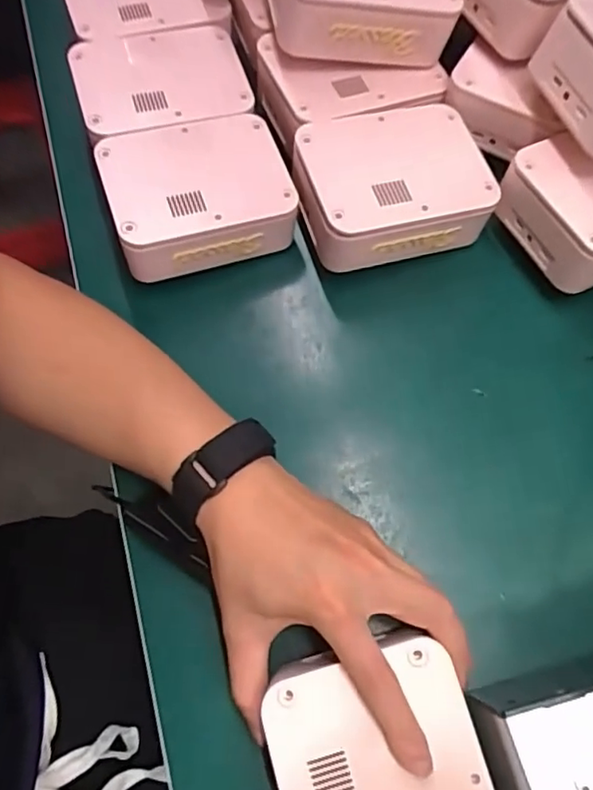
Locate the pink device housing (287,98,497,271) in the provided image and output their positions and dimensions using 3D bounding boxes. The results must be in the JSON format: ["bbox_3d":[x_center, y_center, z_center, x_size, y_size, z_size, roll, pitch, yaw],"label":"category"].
[{"bbox_3d":[0.073,-0.153,0.431,0.141,0.046,0.105,-11,68,-4],"label":"pink device housing"}]

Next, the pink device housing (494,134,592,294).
[{"bbox_3d":[0.215,-0.136,0.413,0.127,0.043,0.097,-27,70,-10],"label":"pink device housing"}]

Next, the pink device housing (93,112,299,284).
[{"bbox_3d":[-0.071,-0.148,0.437,0.124,0.047,0.100,-16,69,-6],"label":"pink device housing"}]

